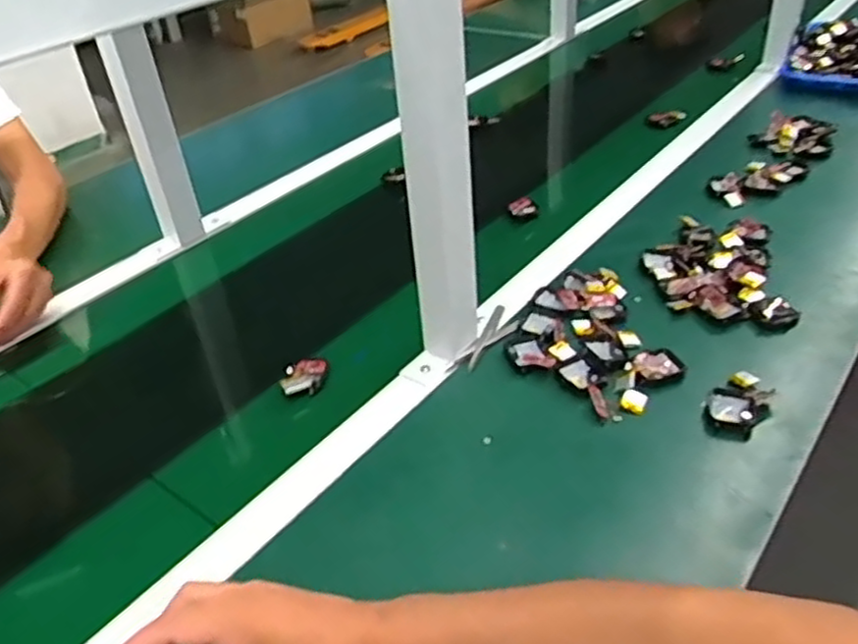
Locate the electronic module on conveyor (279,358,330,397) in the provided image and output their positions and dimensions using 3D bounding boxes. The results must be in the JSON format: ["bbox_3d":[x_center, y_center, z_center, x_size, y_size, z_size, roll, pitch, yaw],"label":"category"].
[{"bbox_3d":[-0.121,0.054,0.702,0.047,0.012,0.042,-11,38,-8],"label":"electronic module on conveyor"}]

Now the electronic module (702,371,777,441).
[{"bbox_3d":[0.269,0.073,0.625,0.080,0.016,0.045,-33,46,-32],"label":"electronic module"}]

